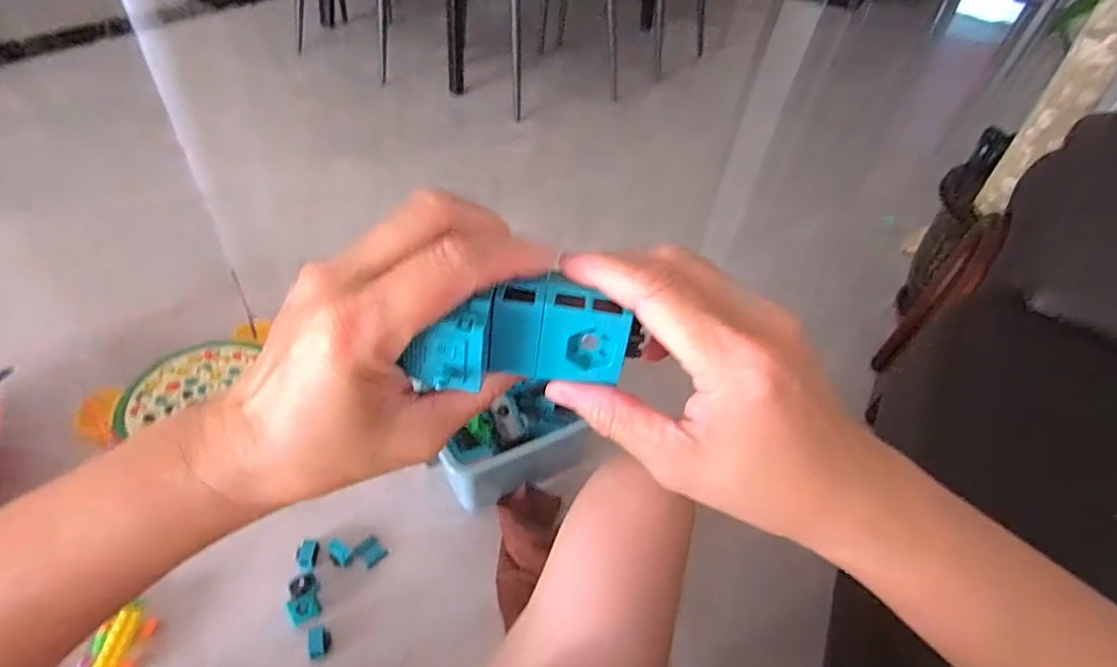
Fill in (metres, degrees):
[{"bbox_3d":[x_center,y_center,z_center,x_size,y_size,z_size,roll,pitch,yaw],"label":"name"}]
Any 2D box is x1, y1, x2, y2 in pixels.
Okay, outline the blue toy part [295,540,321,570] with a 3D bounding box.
[{"bbox_3d":[-0.353,0.311,0.787,0.029,0.011,0.042,-1,46,-9],"label":"blue toy part"}]

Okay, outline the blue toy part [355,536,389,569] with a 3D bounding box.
[{"bbox_3d":[-0.273,0.318,0.816,0.039,0.007,0.035,32,50,22],"label":"blue toy part"}]

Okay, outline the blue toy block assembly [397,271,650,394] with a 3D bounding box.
[{"bbox_3d":[-0.012,0.003,0.201,0.080,0.033,0.027,-5,47,-16],"label":"blue toy block assembly"}]

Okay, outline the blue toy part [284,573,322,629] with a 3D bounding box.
[{"bbox_3d":[-0.343,0.356,0.750,0.039,0.016,0.062,-12,49,-19],"label":"blue toy part"}]

